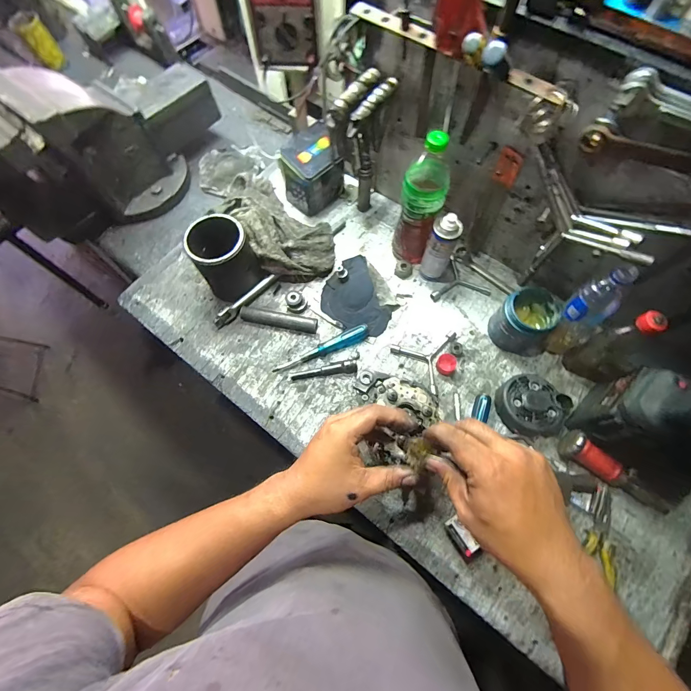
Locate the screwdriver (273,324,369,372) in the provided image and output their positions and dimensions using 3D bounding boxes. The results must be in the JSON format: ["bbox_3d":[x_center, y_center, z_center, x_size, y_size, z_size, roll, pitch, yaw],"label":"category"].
[{"bbox_3d":[-0.046,0.006,0.660,0.196,0.030,0.032,-25,72,-10],"label":"screwdriver"}]

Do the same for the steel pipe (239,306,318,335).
[{"bbox_3d":[-0.136,-0.053,0.685,0.157,0.030,0.026,10,70,3],"label":"steel pipe"}]

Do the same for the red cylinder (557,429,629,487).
[{"bbox_3d":[0.424,0.193,0.572,0.102,0.045,0.047,38,74,13],"label":"red cylinder"}]

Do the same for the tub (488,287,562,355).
[{"bbox_3d":[0.335,-0.040,0.633,0.089,0.095,0.104,-20,71,-8],"label":"tub"}]

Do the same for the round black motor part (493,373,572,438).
[{"bbox_3d":[0.337,0.102,0.609,0.112,0.041,0.108,0,69,0],"label":"round black motor part"}]

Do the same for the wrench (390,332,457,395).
[{"bbox_3d":[0.144,0.016,0.659,0.109,0.010,0.132,22,71,8],"label":"wrench"}]

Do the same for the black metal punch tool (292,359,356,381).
[{"bbox_3d":[-0.040,0.051,0.649,0.126,0.017,0.024,-10,70,-4],"label":"black metal punch tool"}]

